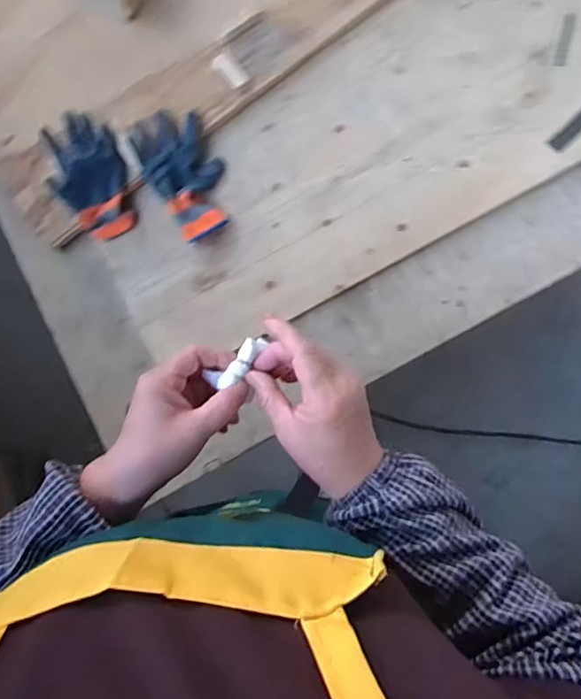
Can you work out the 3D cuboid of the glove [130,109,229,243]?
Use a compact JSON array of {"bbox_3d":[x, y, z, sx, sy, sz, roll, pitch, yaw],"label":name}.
[{"bbox_3d":[-0.149,-0.255,0.742,0.101,0.033,0.181,-29,81,-2],"label":"glove"}]

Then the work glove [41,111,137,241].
[{"bbox_3d":[-0.281,-0.238,0.717,0.106,0.027,0.167,-25,98,-7],"label":"work glove"}]

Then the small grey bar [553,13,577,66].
[{"bbox_3d":[0.414,-0.466,0.781,0.016,0.004,0.085,16,85,4],"label":"small grey bar"}]

